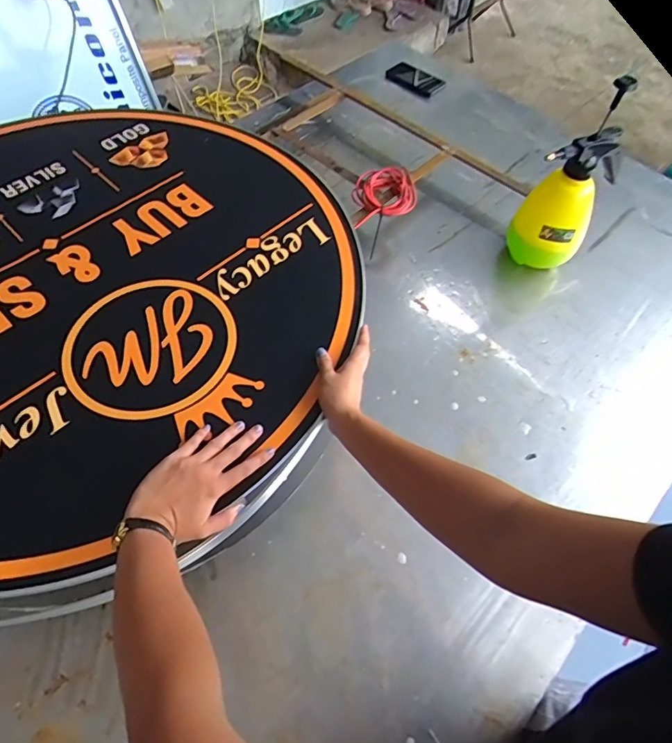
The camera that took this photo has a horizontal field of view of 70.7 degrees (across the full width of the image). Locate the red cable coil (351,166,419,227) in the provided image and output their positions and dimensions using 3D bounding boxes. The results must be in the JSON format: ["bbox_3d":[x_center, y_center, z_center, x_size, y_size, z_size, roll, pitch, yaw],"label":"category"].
[{"bbox_3d":[0.101,-0.355,0.960,0.127,0.064,0.110,-3,58,-5],"label":"red cable coil"}]

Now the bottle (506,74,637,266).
[{"bbox_3d":[0.413,-0.323,0.838,0.130,0.312,0.143,29,62,14],"label":"bottle"}]

